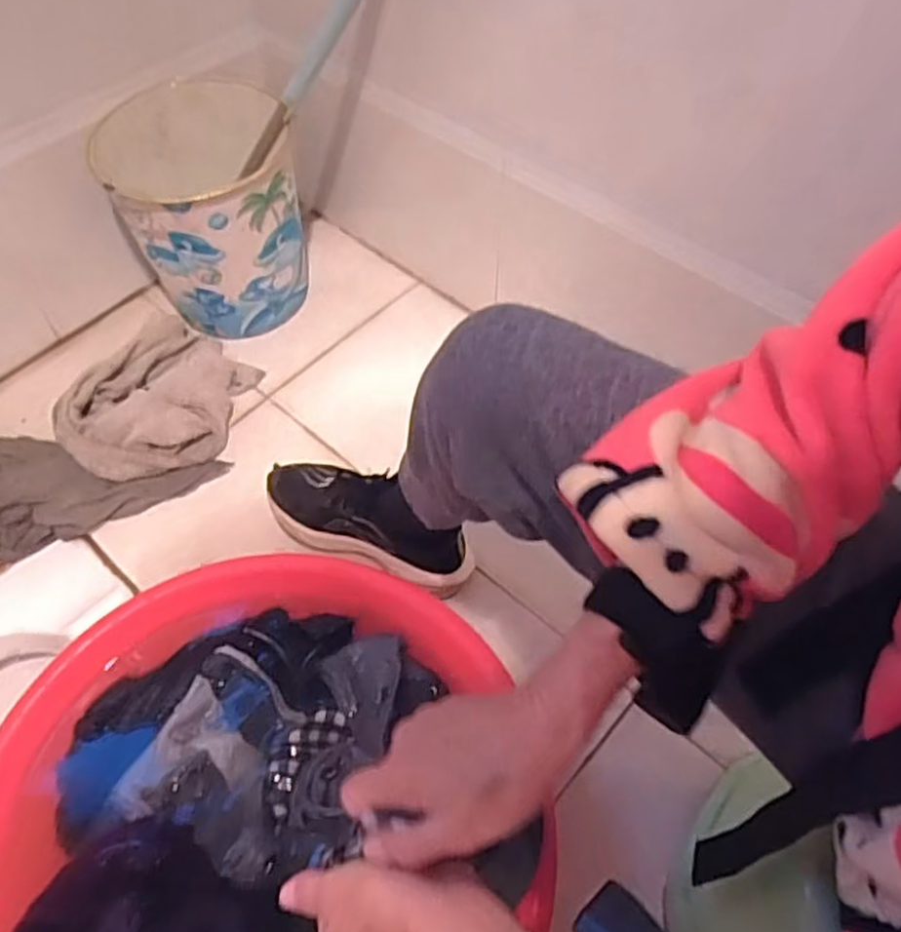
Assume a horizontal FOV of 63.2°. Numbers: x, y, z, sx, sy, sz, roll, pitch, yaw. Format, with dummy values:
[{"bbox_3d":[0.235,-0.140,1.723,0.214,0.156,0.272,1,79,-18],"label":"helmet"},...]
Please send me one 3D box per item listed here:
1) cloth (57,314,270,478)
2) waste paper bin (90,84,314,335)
[{"bbox_3d":[-0.389,-0.091,1.000,0.202,0.068,0.260,25,59,16],"label":"cloth"},{"bbox_3d":[-0.334,-0.343,1.046,0.236,0.286,0.255,-17,57,-12],"label":"waste paper bin"}]

